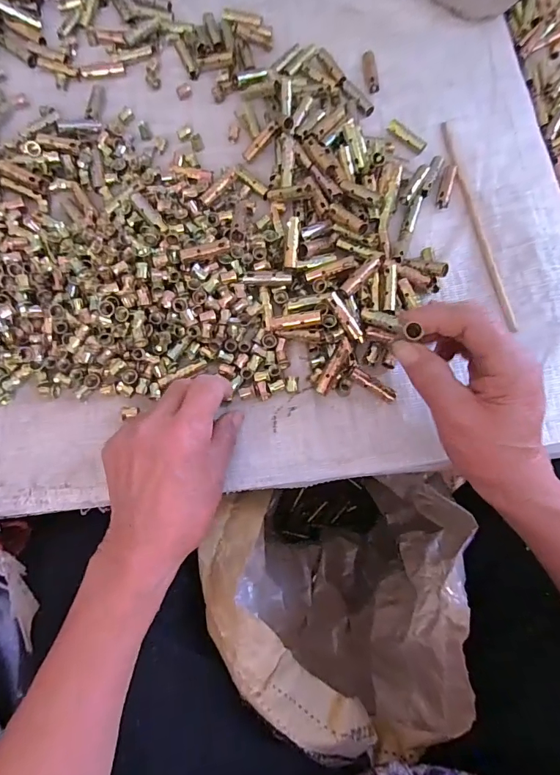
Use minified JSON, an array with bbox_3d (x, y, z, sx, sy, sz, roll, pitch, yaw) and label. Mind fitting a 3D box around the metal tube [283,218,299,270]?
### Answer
[{"bbox_3d":[0.010,-0.116,0.338,0.011,0.006,0.040,4,90,-1],"label":"metal tube"}]

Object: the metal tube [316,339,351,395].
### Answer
[{"bbox_3d":[0.042,-0.016,0.329,0.010,0.011,0.048,28,76,6],"label":"metal tube"}]

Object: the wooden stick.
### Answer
[{"bbox_3d":[0.175,-0.152,0.377,0.009,0.005,0.215,-9,75,-4],"label":"wooden stick"}]

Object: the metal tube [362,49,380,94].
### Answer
[{"bbox_3d":[0.089,-0.313,0.414,0.011,0.009,0.042,-6,75,-3],"label":"metal tube"}]

